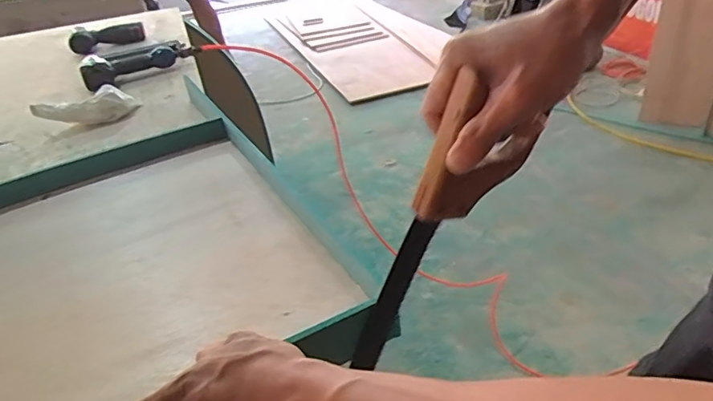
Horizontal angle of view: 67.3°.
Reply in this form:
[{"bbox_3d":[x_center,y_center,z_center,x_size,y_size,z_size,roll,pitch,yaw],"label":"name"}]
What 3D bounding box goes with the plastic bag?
[{"bbox_3d":[-0.489,-0.172,0.984,0.059,0.056,0.182,23,42,38],"label":"plastic bag"}]

